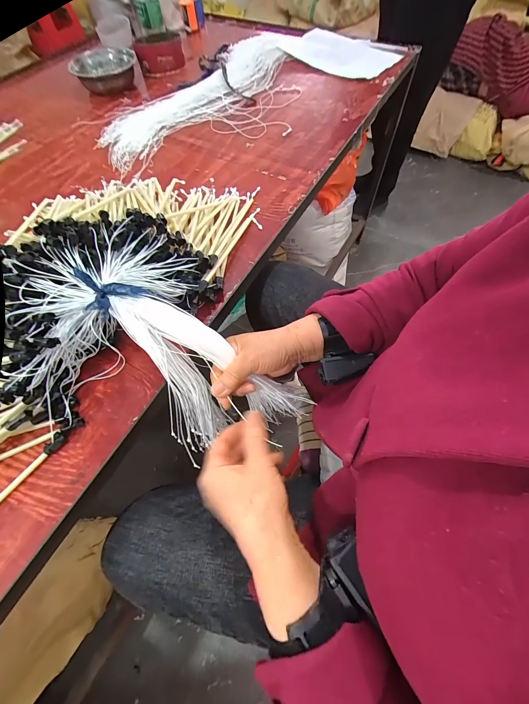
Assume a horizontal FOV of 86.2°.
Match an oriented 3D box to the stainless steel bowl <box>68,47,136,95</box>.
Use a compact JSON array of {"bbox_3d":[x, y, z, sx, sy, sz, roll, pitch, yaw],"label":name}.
[{"bbox_3d":[-0.398,-0.710,0.711,0.156,0.050,0.138,-16,63,-7],"label":"stainless steel bowl"}]

